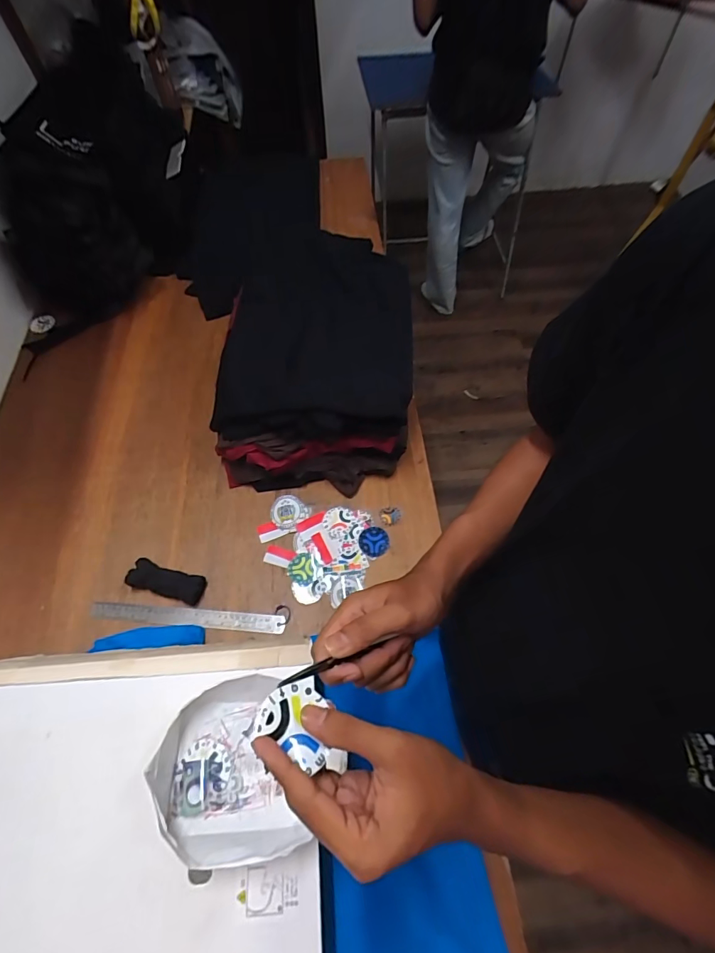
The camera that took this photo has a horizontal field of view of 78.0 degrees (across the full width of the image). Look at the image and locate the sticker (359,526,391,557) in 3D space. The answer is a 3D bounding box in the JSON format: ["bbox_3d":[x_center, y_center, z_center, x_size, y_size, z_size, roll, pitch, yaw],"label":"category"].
[{"bbox_3d":[0.029,0.117,0.791,0.053,0.004,0.055,3,63,-5],"label":"sticker"}]

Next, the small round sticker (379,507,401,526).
[{"bbox_3d":[0.060,0.073,0.811,0.038,0.004,0.036,0,63,1],"label":"small round sticker"}]

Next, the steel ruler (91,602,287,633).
[{"bbox_3d":[-0.281,0.234,0.734,0.320,0.005,0.029,3,68,2],"label":"steel ruler"}]

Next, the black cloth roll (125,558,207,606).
[{"bbox_3d":[-0.323,0.178,0.749,0.128,0.022,0.047,14,64,8],"label":"black cloth roll"}]

